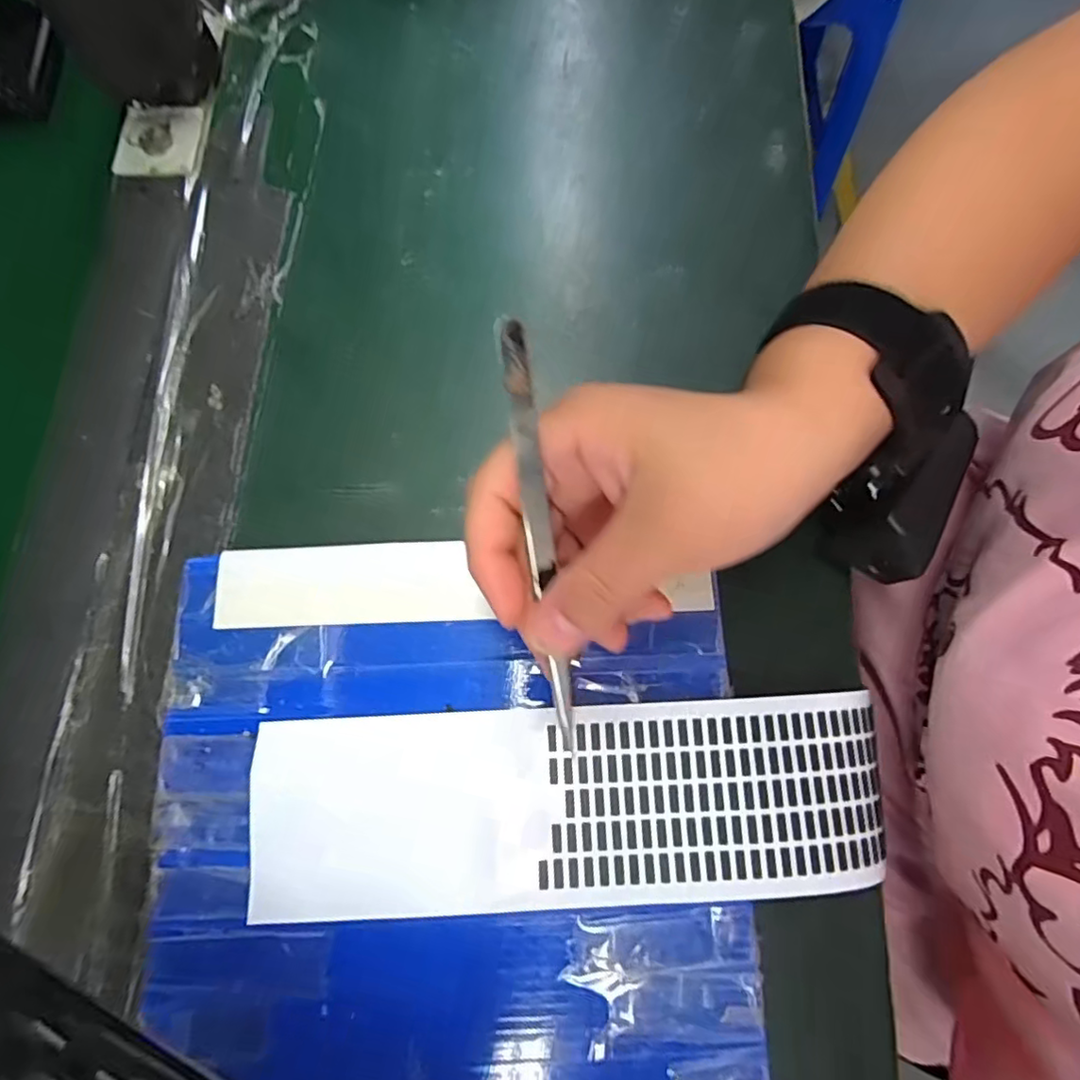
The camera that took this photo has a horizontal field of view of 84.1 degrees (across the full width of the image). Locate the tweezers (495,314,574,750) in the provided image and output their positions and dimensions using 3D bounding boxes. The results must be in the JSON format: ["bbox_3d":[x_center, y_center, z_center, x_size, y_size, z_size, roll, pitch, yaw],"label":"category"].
[{"bbox_3d":[0.001,0.007,0.189,0.007,0.007,0.144,-8,112,0],"label":"tweezers"}]

